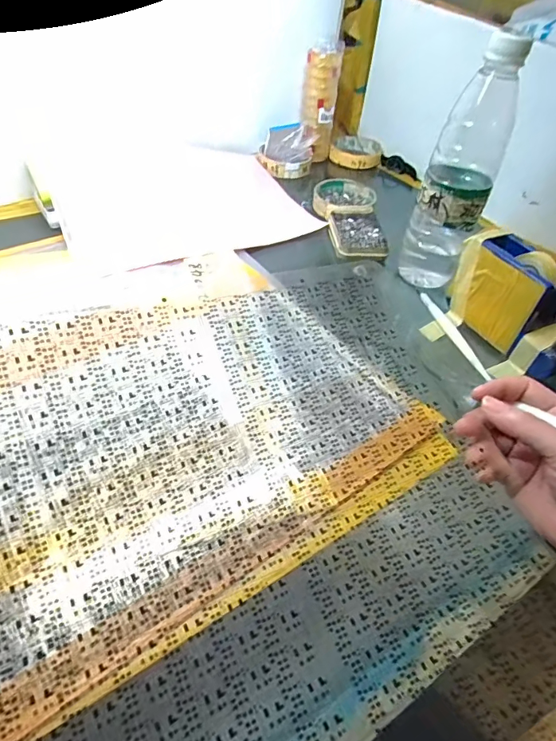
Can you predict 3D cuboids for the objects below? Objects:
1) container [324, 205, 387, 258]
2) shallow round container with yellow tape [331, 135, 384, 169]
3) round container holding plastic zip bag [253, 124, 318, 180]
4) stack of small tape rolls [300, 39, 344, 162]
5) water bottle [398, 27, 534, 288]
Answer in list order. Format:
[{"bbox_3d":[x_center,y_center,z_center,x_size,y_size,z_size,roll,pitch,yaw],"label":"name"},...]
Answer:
[{"bbox_3d":[0.098,-0.172,0.561,0.066,0.016,0.105,0,46,-5],"label":"container"},{"bbox_3d":[0.130,-0.362,0.744,0.083,0.021,0.092,9,46,4],"label":"shallow round container with yellow tape"},{"bbox_3d":[0.014,-0.337,0.679,0.081,0.049,0.088,8,46,3],"label":"round container holding plastic zip bag"},{"bbox_3d":[0.061,-0.408,0.686,0.050,0.145,0.052,5,46,-1],"label":"stack of small tape rolls"},{"bbox_3d":[0.175,-0.183,0.438,0.063,0.222,0.067,19,48,13],"label":"water bottle"}]

